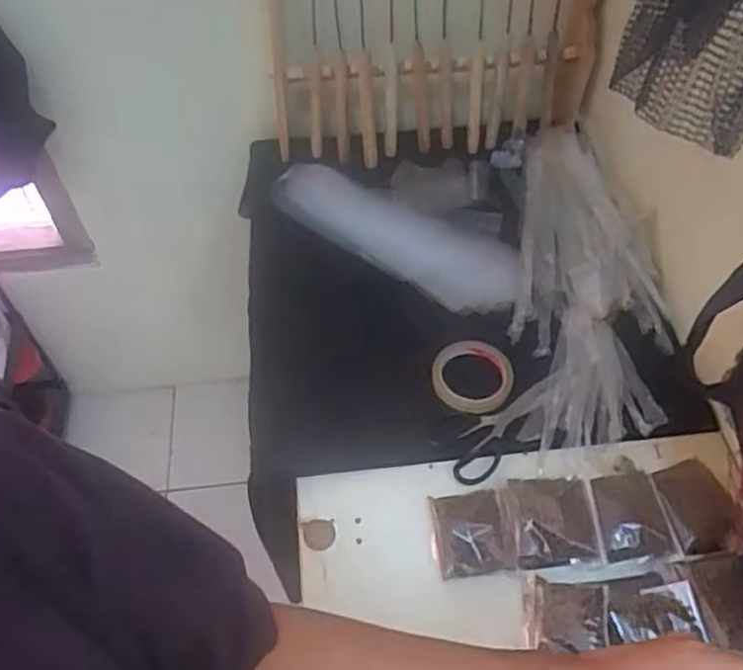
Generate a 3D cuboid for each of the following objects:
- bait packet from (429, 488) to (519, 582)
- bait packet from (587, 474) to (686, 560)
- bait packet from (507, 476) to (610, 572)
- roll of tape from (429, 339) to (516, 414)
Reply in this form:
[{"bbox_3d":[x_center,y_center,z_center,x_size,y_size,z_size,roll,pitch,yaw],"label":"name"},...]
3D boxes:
[{"bbox_3d":[0.104,0.205,0.697,0.081,0.012,0.086,-6,54,-4],"label":"bait packet"},{"bbox_3d":[0.268,0.185,0.686,0.071,0.013,0.095,-8,54,-5],"label":"bait packet"},{"bbox_3d":[0.190,0.190,0.690,0.085,0.028,0.092,-2,54,-1],"label":"bait packet"},{"bbox_3d":[0.123,0.046,0.807,0.096,0.021,0.099,0,54,0],"label":"roll of tape"}]

